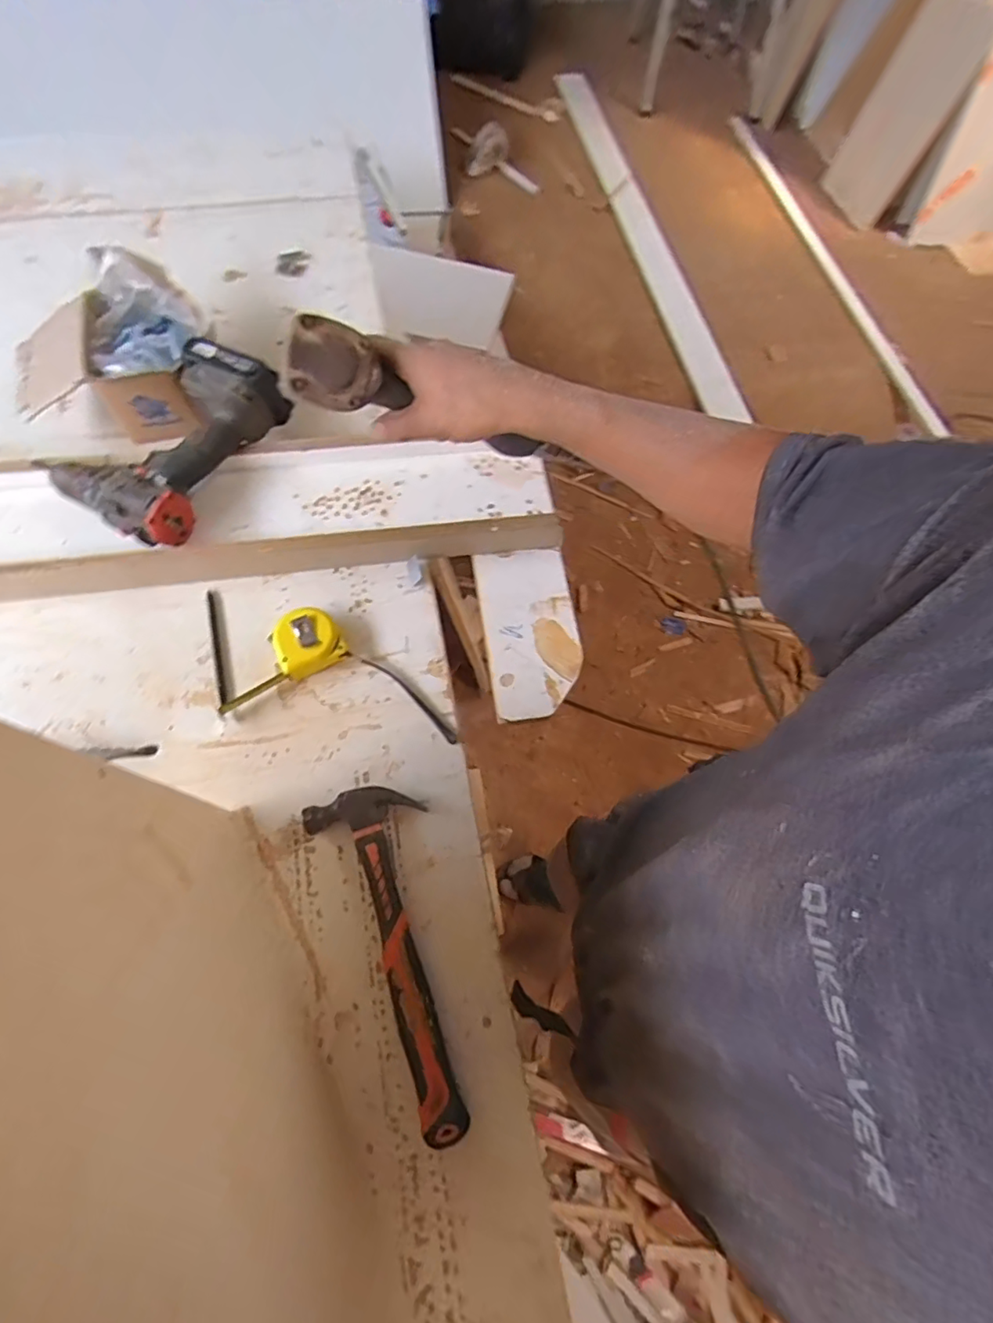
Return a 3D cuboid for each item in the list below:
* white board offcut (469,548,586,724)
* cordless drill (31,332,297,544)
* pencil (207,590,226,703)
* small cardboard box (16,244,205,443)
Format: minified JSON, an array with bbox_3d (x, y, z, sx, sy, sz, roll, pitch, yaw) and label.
[{"bbox_3d":[0.038,-0.035,0.627,0.102,0.013,0.196,-7,68,-5],"label":"white board offcut"},{"bbox_3d":[-0.365,-0.252,0.629,0.178,0.077,0.233,31,69,10],"label":"cordless drill"},{"bbox_3d":[-0.293,-0.014,0.596,0.008,0.010,0.134,-14,69,-8],"label":"pencil"},{"bbox_3d":[-0.461,-0.373,0.679,0.213,0.093,0.195,-10,68,-6],"label":"small cardboard box"}]

